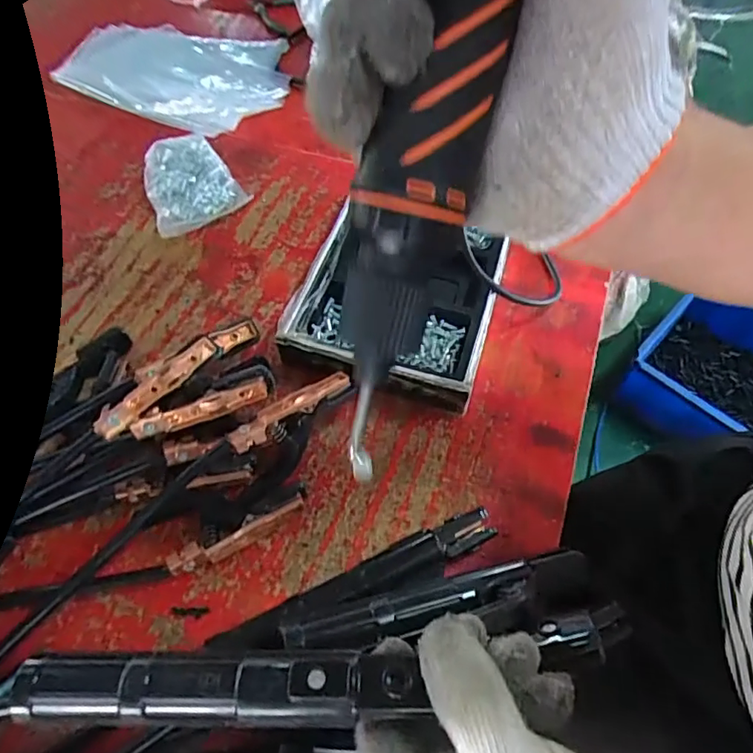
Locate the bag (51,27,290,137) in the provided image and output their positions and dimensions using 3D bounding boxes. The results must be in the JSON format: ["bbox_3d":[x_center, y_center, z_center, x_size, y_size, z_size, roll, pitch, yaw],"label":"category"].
[{"bbox_3d":[-0.229,-0.382,0.668,0.270,0.022,0.206,27,63,15],"label":"bag"}]

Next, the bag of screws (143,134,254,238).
[{"bbox_3d":[-0.199,-0.201,0.562,0.091,0.027,0.118,-31,64,-17],"label":"bag of screws"}]

